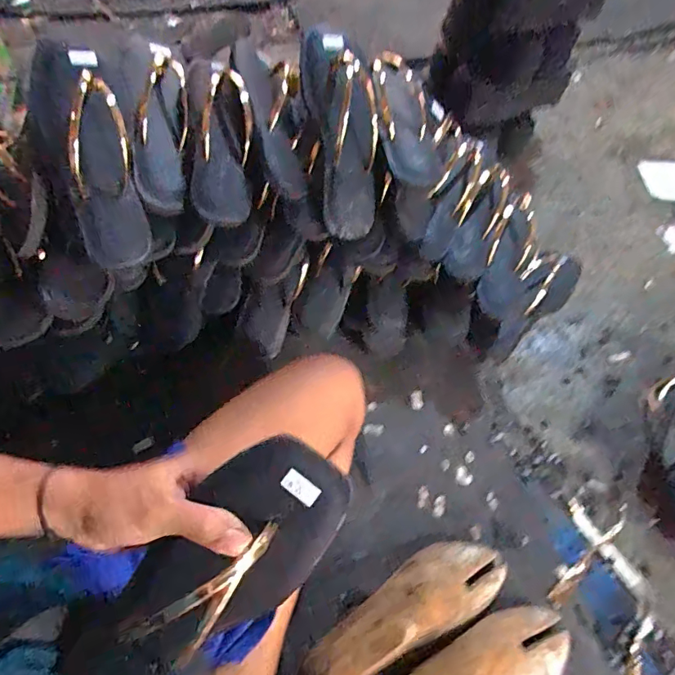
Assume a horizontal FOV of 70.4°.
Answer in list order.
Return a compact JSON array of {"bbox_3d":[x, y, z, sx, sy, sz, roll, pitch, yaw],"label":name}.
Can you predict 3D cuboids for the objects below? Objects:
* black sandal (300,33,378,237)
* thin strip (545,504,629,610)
[{"bbox_3d":[0.010,-0.233,0.543,0.080,0.048,0.234,-9,98,-10],"label":"black sandal"},{"bbox_3d":[0.306,0.258,0.574,0.171,0.016,0.017,-32,64,-24],"label":"thin strip"}]

